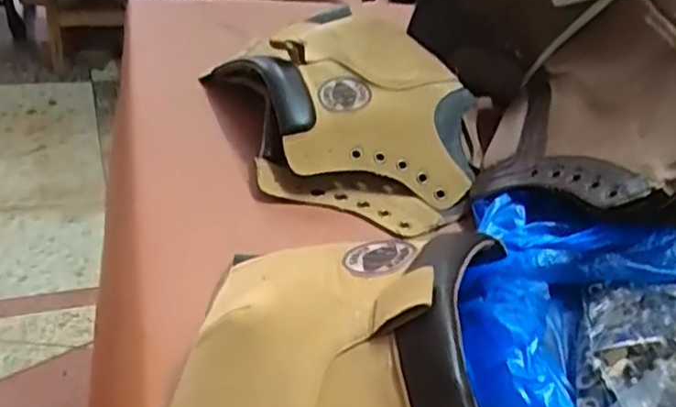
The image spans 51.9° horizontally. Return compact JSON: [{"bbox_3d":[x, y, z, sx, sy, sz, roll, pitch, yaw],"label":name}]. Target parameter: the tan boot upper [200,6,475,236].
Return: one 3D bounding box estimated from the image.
[{"bbox_3d":[0.001,-0.079,0.545,0.210,0.085,0.197,6,34,-2],"label":"tan boot upper"}]

